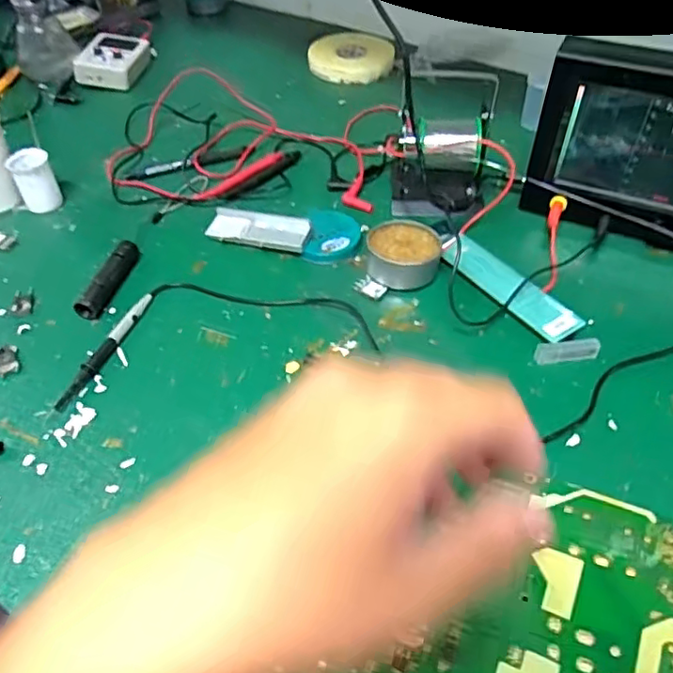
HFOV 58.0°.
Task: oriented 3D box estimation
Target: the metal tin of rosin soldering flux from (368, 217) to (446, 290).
[{"bbox_3d":[0.060,-0.076,0.537,0.062,0.026,0.063,-1,49,1],"label":"metal tin of rosin soldering flux"}]

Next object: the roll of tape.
[{"bbox_3d":[0.020,-0.372,0.807,0.111,0.020,0.108,-1,49,1],"label":"roll of tape"}]

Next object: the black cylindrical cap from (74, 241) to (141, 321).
[{"bbox_3d":[-0.196,-0.050,0.527,0.018,0.016,0.089,10,50,10],"label":"black cylindrical cap"}]

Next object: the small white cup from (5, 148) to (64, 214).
[{"bbox_3d":[-0.294,-0.152,0.596,0.035,0.054,0.032,-1,49,1],"label":"small white cup"}]

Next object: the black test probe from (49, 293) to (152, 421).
[{"bbox_3d":[-0.181,0.011,0.477,0.012,0.010,0.128,14,51,13],"label":"black test probe"}]

